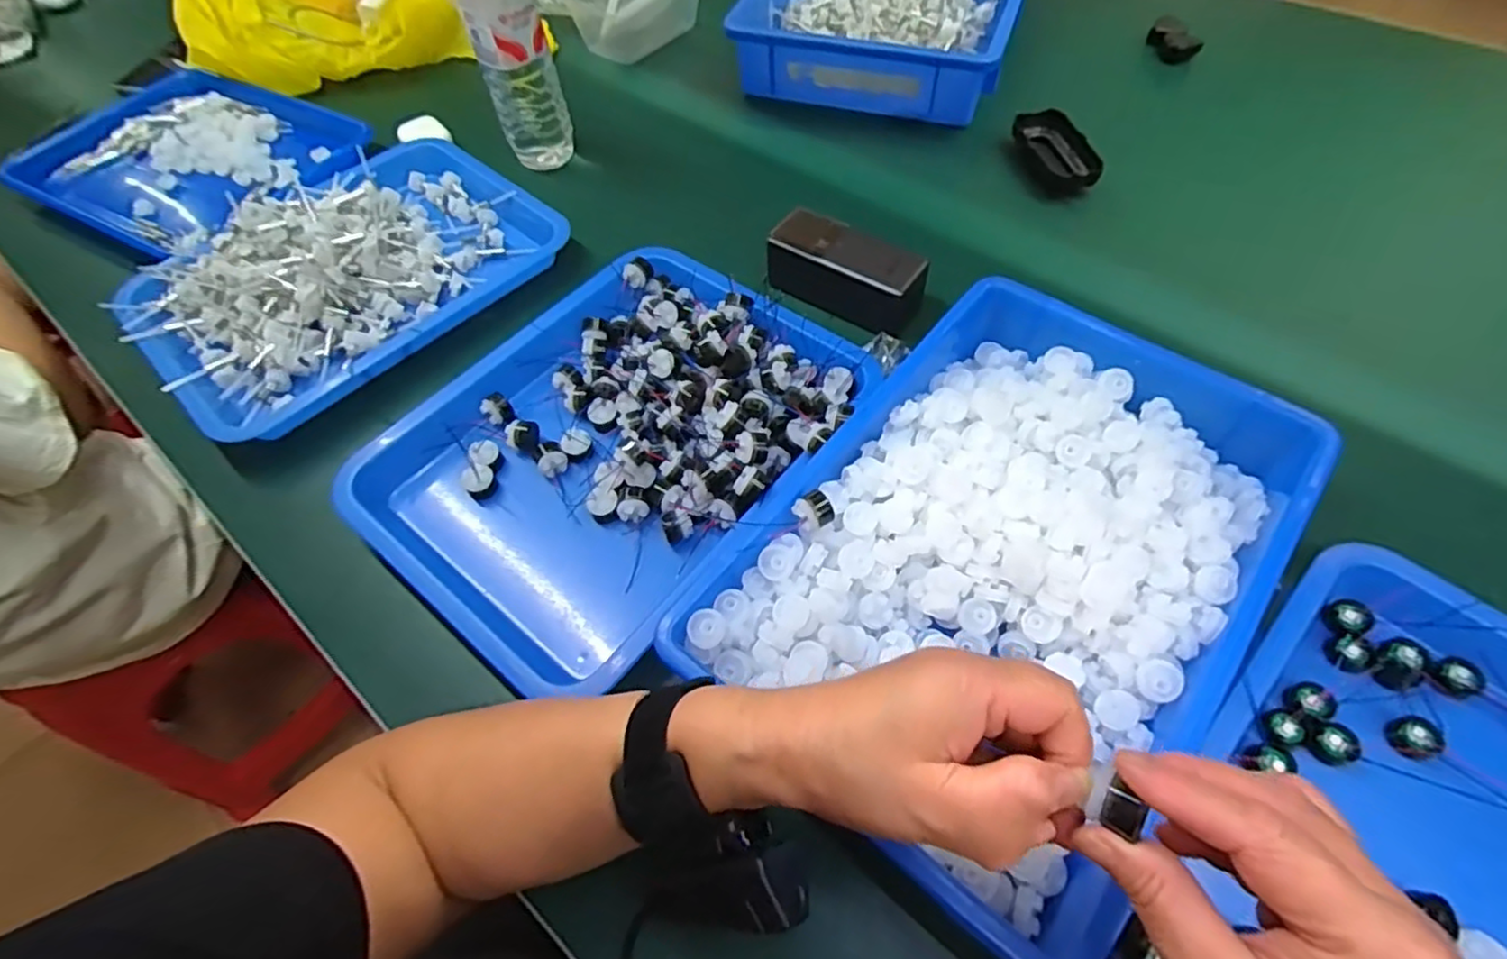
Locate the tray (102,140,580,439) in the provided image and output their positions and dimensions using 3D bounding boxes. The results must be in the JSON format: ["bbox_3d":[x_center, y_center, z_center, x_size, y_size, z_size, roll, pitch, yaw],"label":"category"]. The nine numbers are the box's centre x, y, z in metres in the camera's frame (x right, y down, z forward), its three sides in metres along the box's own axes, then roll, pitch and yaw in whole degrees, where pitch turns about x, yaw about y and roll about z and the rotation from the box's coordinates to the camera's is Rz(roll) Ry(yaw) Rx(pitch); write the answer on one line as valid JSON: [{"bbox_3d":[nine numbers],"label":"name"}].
[{"bbox_3d":[-0.346,-0.192,0.584,0.230,0.064,0.342,34,65,22],"label":"tray"}]

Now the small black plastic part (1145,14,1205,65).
[{"bbox_3d":[0.477,-0.500,0.767,0.033,0.026,0.065,-20,59,-9],"label":"small black plastic part"}]

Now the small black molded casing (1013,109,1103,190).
[{"bbox_3d":[0.295,-0.324,0.659,0.051,0.023,0.111,-12,58,-4],"label":"small black molded casing"}]

